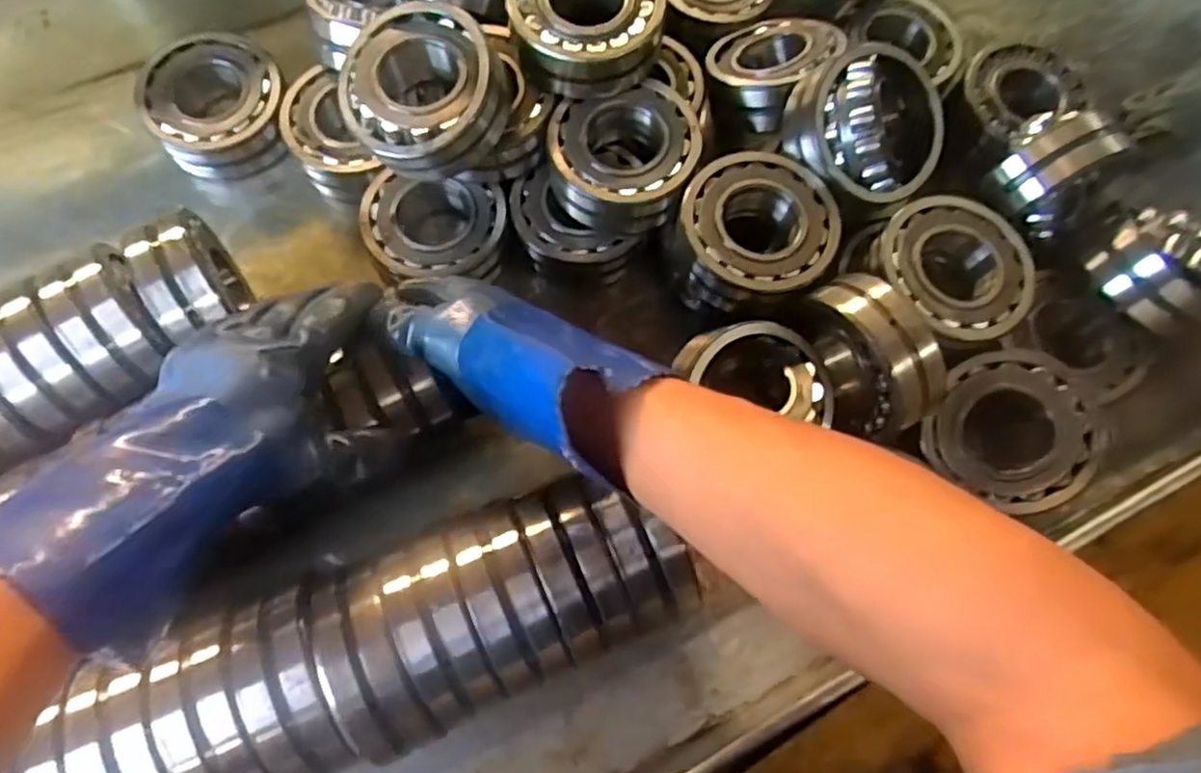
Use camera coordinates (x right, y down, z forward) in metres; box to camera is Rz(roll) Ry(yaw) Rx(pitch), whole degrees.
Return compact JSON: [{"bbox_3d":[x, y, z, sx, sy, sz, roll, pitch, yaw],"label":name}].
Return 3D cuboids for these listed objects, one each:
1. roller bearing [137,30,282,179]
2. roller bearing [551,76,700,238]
[{"bbox_3d":[-0.326,-0.241,0.614,0.110,0.062,0.106,-12,73,-5],"label":"roller bearing"},{"bbox_3d":[0.018,-0.179,0.561,0.113,0.054,0.106,0,72,-1],"label":"roller bearing"}]

